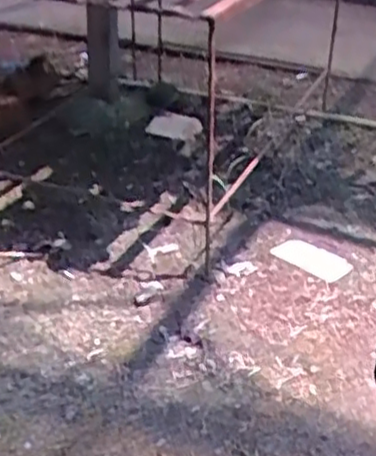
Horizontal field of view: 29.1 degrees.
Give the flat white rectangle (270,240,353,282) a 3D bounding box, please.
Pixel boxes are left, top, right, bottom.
[{"bbox_3d":[0.240,0.061,1.404,0.140,0.009,0.072,27,40,36],"label":"flat white rectangle"}]

